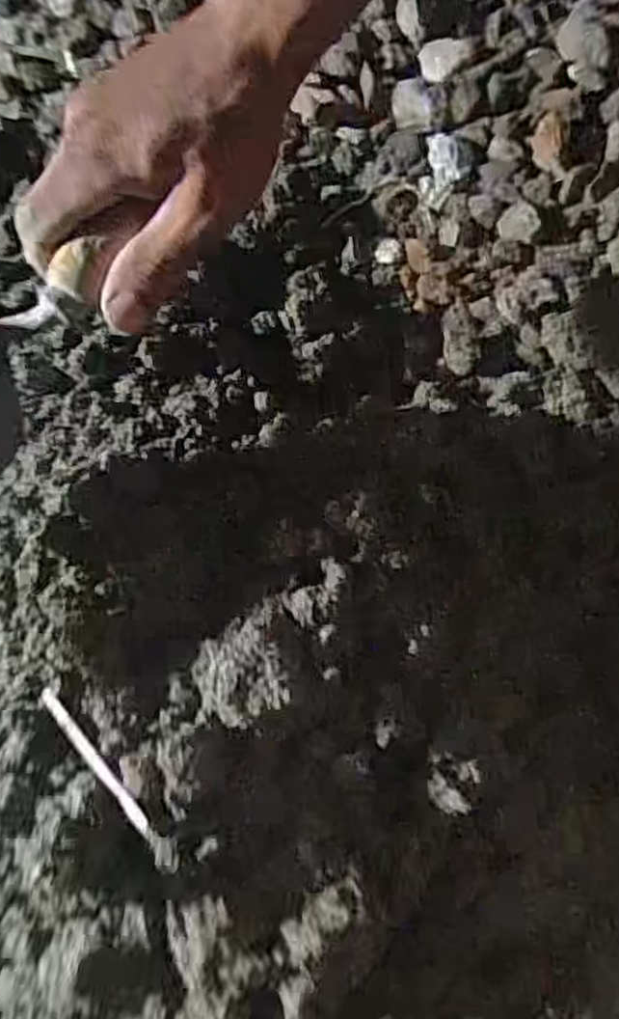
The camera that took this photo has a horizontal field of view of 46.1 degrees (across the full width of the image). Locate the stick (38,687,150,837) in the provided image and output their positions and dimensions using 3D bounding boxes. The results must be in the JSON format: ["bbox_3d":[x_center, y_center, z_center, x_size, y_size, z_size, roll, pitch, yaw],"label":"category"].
[{"bbox_3d":[-0.093,0.107,0.314,0.008,0.008,0.081,-46,62,-8],"label":"stick"}]

